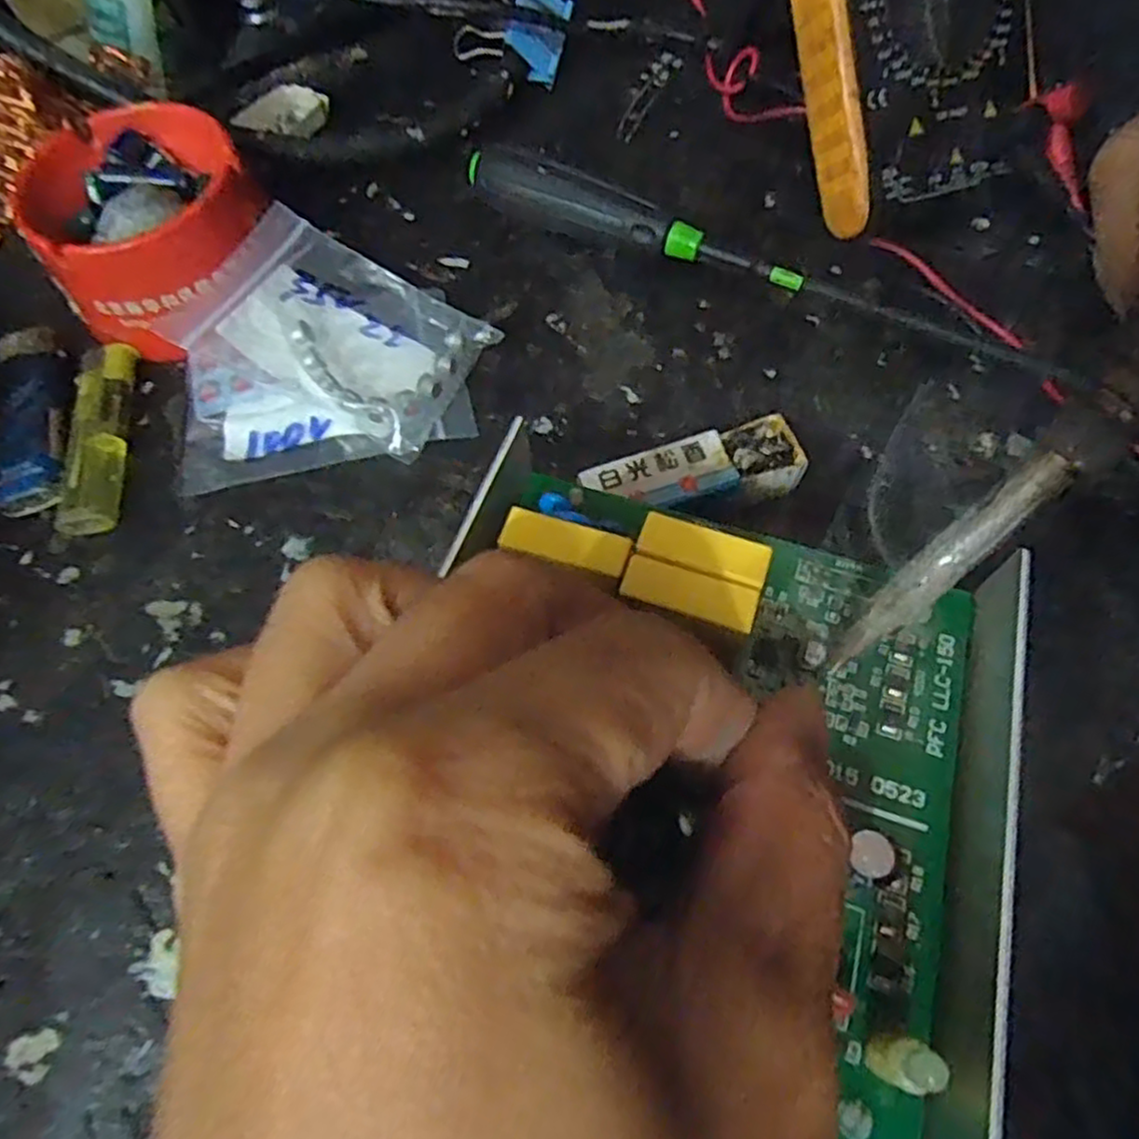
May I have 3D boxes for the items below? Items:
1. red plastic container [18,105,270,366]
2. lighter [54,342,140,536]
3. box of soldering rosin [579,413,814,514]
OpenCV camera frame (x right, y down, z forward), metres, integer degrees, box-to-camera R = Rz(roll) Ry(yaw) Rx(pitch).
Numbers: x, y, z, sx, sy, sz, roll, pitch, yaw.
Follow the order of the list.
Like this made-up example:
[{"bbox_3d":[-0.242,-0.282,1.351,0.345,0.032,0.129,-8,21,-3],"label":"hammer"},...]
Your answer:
[{"bbox_3d":[-0.156,-0.131,0.270,0.081,0.041,0.087,-32,68,-11],"label":"red plastic container"},{"bbox_3d":[-0.168,-0.048,0.254,0.020,0.008,0.077,-11,66,-2],"label":"lighter"},{"bbox_3d":[0.039,-0.027,0.227,0.066,0.020,0.025,-15,66,-4],"label":"box of soldering rosin"}]

